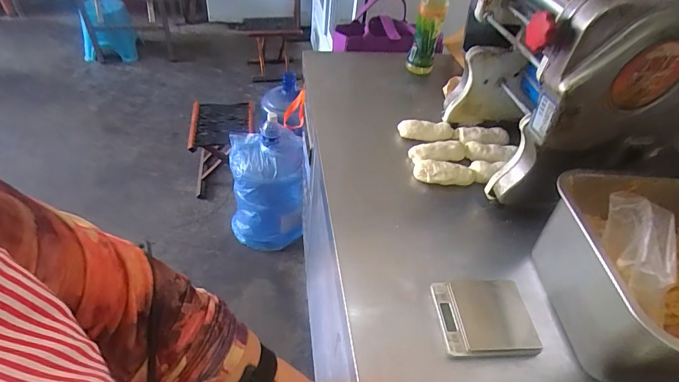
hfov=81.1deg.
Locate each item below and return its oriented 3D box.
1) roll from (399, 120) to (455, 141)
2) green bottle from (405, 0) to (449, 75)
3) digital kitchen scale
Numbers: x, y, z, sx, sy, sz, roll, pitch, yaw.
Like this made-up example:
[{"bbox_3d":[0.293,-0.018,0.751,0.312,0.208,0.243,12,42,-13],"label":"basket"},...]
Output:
[{"bbox_3d":[0.182,-0.128,0.828,0.112,0.030,0.035,4,44,-1],"label":"roll"},{"bbox_3d":[0.229,-0.426,1.019,0.078,0.202,0.083,12,45,7],"label":"green bottle"},{"bbox_3d":[0.195,0.171,0.540,0.121,0.017,0.104,0,44,-5],"label":"digital kitchen scale"}]

